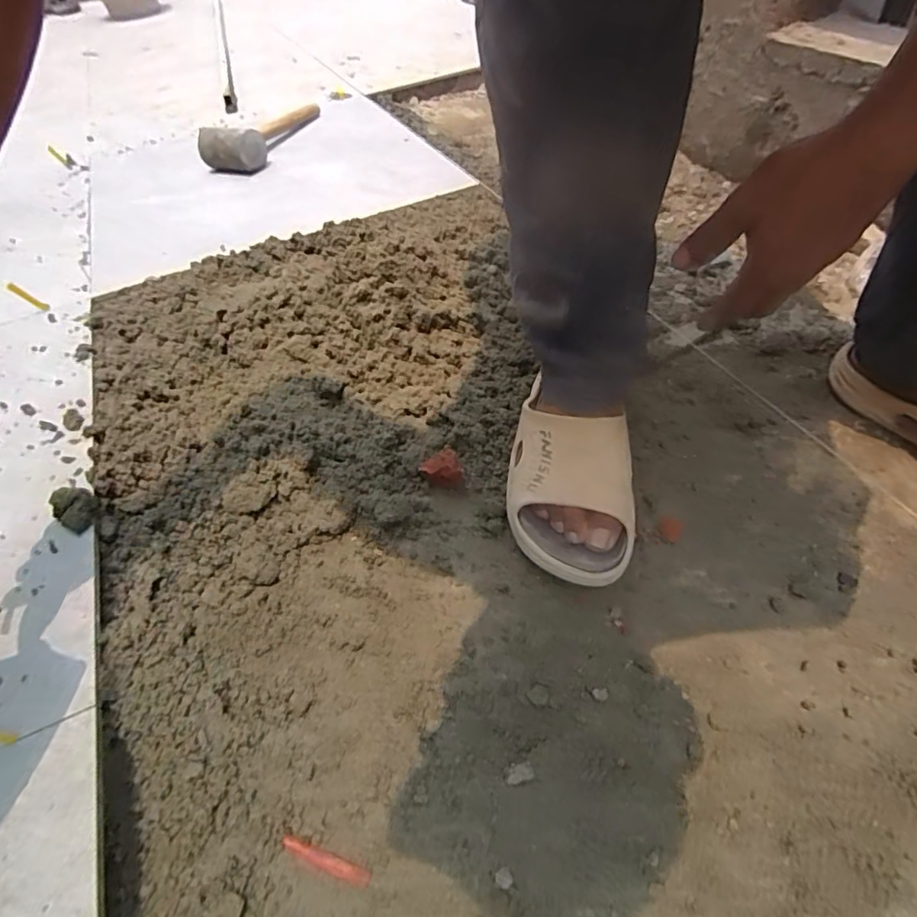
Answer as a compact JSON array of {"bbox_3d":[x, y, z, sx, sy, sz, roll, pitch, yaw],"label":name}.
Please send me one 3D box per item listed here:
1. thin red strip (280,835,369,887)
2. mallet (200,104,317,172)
[{"bbox_3d":[-0.085,0.257,0.352,0.061,0.004,0.010,15,51,13],"label":"thin red strip"},{"bbox_3d":[-0.370,-0.642,1.073,0.105,0.072,0.309,14,52,13],"label":"mallet"}]

